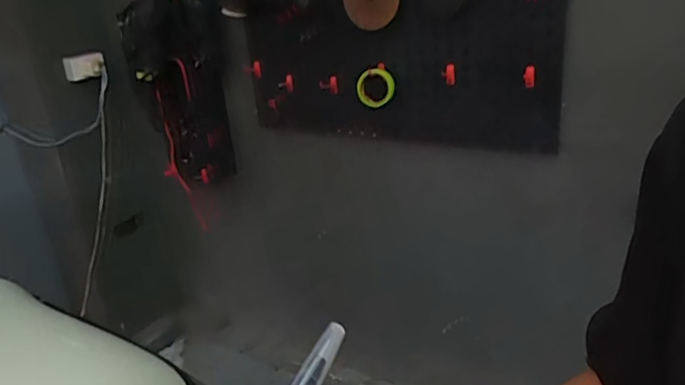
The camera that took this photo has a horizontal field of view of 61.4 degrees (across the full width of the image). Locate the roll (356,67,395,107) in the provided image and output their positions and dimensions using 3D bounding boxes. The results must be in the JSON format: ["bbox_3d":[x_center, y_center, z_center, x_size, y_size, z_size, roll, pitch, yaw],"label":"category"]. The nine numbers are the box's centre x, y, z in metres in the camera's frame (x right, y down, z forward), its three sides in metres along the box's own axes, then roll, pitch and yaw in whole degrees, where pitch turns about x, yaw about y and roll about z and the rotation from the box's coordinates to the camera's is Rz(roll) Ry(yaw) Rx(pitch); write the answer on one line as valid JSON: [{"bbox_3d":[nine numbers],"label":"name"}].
[{"bbox_3d":[0.090,-0.287,1.583,0.105,0.105,0.036,5,21,9],"label":"roll"}]

